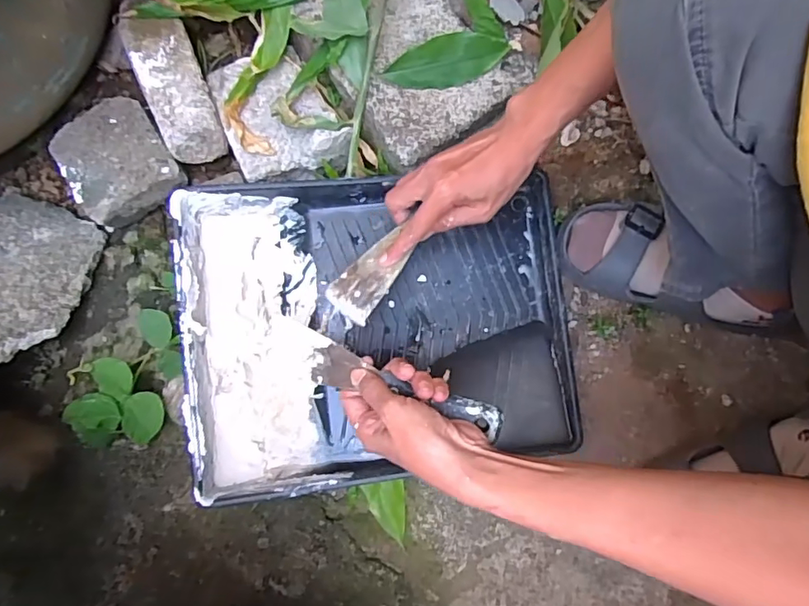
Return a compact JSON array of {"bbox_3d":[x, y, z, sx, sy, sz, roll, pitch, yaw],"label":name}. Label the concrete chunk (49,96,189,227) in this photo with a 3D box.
[{"bbox_3d":[-0.312,-0.155,0.574,0.107,0.040,0.120,-30,78,-6],"label":"concrete chunk"}]

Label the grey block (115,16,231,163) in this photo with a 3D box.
[{"bbox_3d":[-0.244,-0.234,0.560,0.064,0.053,0.159,-23,78,-5],"label":"grey block"}]

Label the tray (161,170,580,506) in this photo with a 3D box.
[{"bbox_3d":[-0.018,0.024,0.497,0.348,0.097,0.270,-7,77,-1],"label":"tray"}]

